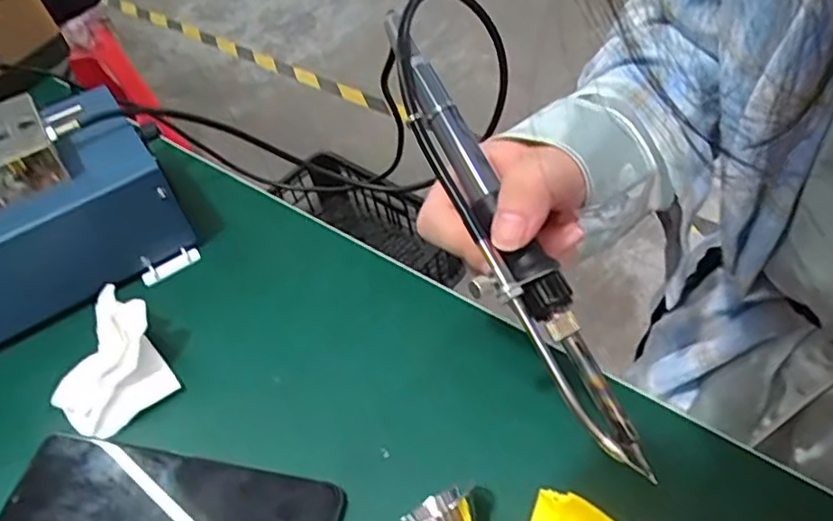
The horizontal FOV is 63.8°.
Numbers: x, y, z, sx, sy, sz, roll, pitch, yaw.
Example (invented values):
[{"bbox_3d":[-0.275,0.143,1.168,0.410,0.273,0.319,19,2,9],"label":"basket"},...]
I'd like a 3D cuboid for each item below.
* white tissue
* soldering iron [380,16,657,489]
[{"bbox_3d":[-0.165,0.056,0.356,0.063,0.041,0.055,-37,54,-21],"label":"white tissue"},{"bbox_3d":[0.026,-0.016,0.264,0.030,0.016,0.209,-23,74,-14],"label":"soldering iron"}]

